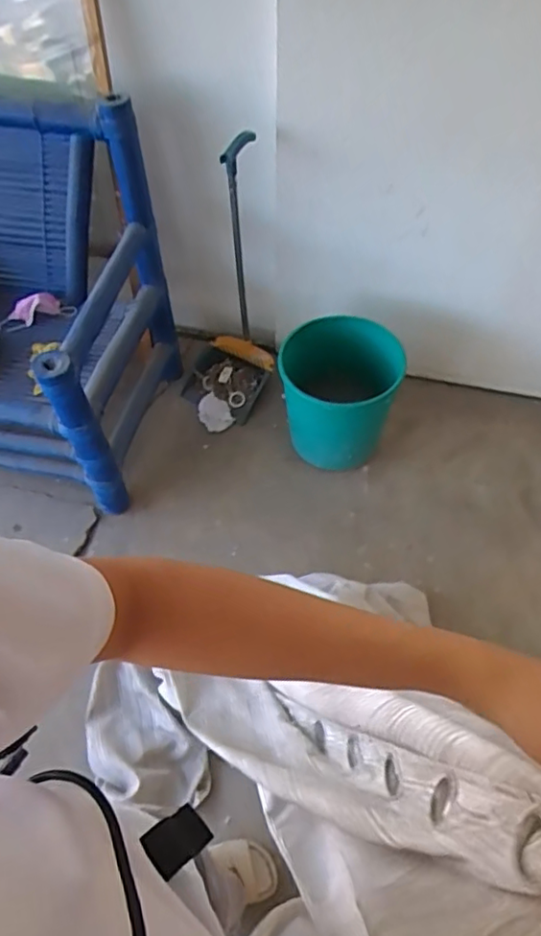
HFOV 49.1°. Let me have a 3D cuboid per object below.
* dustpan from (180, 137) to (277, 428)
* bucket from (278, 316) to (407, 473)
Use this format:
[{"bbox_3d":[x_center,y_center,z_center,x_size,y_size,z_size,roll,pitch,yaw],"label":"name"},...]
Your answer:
[{"bbox_3d":[-0.157,-0.513,1.810,0.299,0.697,0.477,-11,54,-7],"label":"dustpan"},{"bbox_3d":[0.195,-0.202,1.749,0.335,0.386,0.291,4,53,4],"label":"bucket"}]

